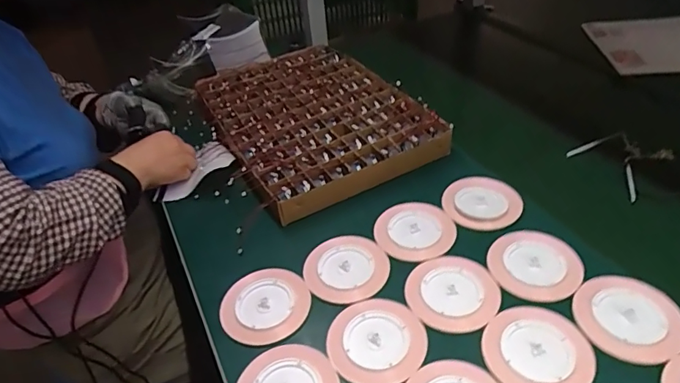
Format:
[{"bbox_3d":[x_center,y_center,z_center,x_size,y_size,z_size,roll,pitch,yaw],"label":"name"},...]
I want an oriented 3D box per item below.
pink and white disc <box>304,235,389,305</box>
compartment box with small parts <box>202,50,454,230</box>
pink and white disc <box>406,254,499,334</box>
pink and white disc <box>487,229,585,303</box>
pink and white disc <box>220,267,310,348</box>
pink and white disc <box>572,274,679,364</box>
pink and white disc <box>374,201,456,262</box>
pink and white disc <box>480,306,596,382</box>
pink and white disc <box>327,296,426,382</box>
[{"bbox_3d":[0.008,0.089,0.579,0.094,0.004,0.102,-3,40,2],"label":"pink and white disc"},{"bbox_3d":[-0.053,-0.127,0.818,0.290,0.056,0.413,-23,43,-20],"label":"compartment box with small parts"},{"bbox_3d":[0.124,0.109,0.538,0.097,0.006,0.098,-3,40,2],"label":"pink and white disc"},{"bbox_3d":[0.224,0.082,0.557,0.099,0.007,0.104,-3,40,2],"label":"pink and white disc"},{"bbox_3d":[-0.085,0.129,0.550,0.098,0.011,0.096,-3,40,2],"label":"pink and white disc"},{"bbox_3d":[0.297,0.125,0.494,0.098,0.007,0.104,-3,40,2],"label":"pink and white disc"},{"bbox_3d":[0.096,0.049,0.616,0.096,0.007,0.104,-3,40,2],"label":"pink and white disc"},{"bbox_3d":[0.193,0.156,0.472,0.101,0.005,0.097,-3,40,2],"label":"pink and white disc"},{"bbox_3d":[0.040,0.151,0.502,0.094,0.005,0.103,-3,40,2],"label":"pink and white disc"}]

